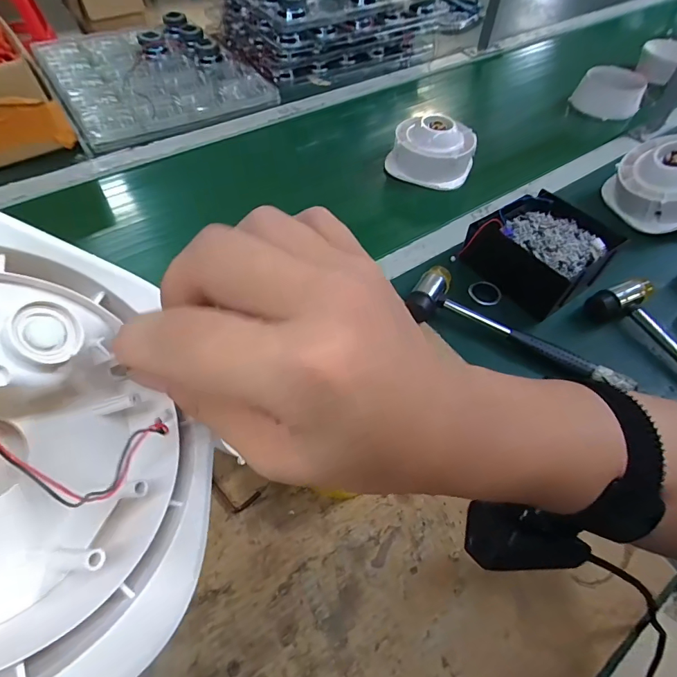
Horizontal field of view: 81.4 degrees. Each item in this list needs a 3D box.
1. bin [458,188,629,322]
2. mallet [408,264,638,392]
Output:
[{"bbox_3d":[0.257,-0.115,0.504,0.143,0.065,0.141,-35,63,-23],"label":"bin"},{"bbox_3d":[0.205,-0.016,0.453,0.246,0.026,0.081,21,57,12],"label":"mallet"}]

